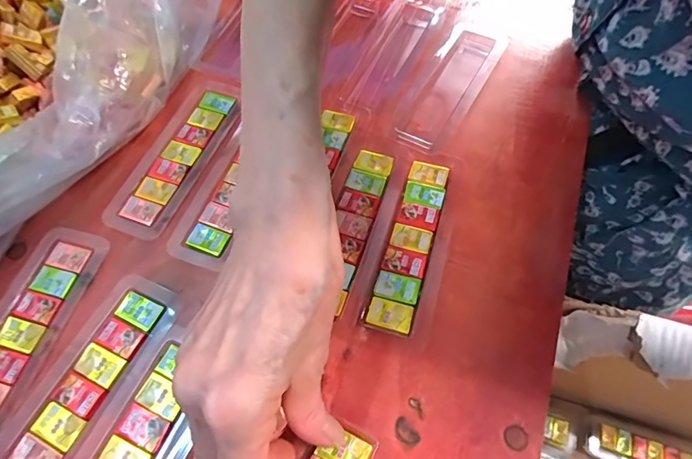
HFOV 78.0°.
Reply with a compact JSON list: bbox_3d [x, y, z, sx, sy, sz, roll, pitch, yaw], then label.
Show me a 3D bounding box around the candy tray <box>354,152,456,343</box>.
[{"bbox_3d":[0.041,0.003,0.273,0.040,0.008,0.131,15,64,8],"label":"candy tray"}]

